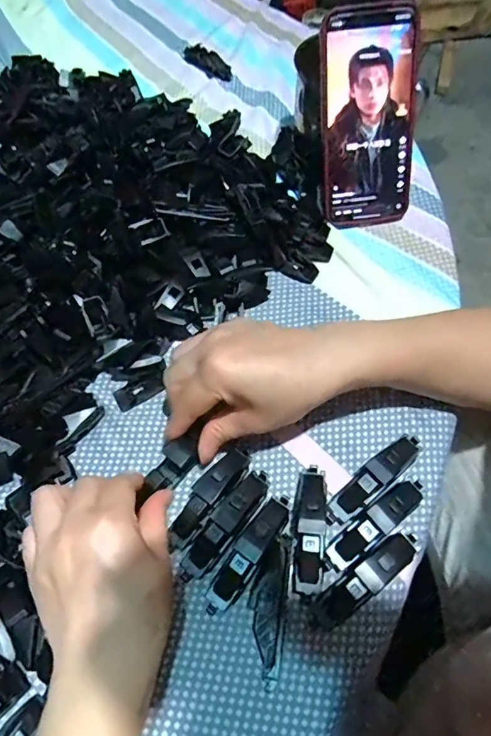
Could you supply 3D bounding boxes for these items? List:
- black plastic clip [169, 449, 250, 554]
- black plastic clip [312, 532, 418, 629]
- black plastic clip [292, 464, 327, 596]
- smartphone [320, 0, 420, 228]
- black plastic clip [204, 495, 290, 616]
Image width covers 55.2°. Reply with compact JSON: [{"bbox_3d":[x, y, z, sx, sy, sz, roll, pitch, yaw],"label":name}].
[{"bbox_3d":[-0.023,0.083,0.310,0.018,0.021,0.073,34,68,19],"label":"black plastic clip"},{"bbox_3d":[0.075,0.128,0.287,0.075,0.011,0.018,-35,65,-15],"label":"black plastic clip"},{"bbox_3d":[0.041,0.101,0.300,0.020,0.015,0.077,6,62,6],"label":"black plastic clip"},{"bbox_3d":[0.103,-0.203,0.391,0.075,0.159,0.016,-8,28,-2],"label":"smartphone"},{"bbox_3d":[0.002,0.115,0.295,0.018,0.016,0.081,30,67,18],"label":"black plastic clip"}]

